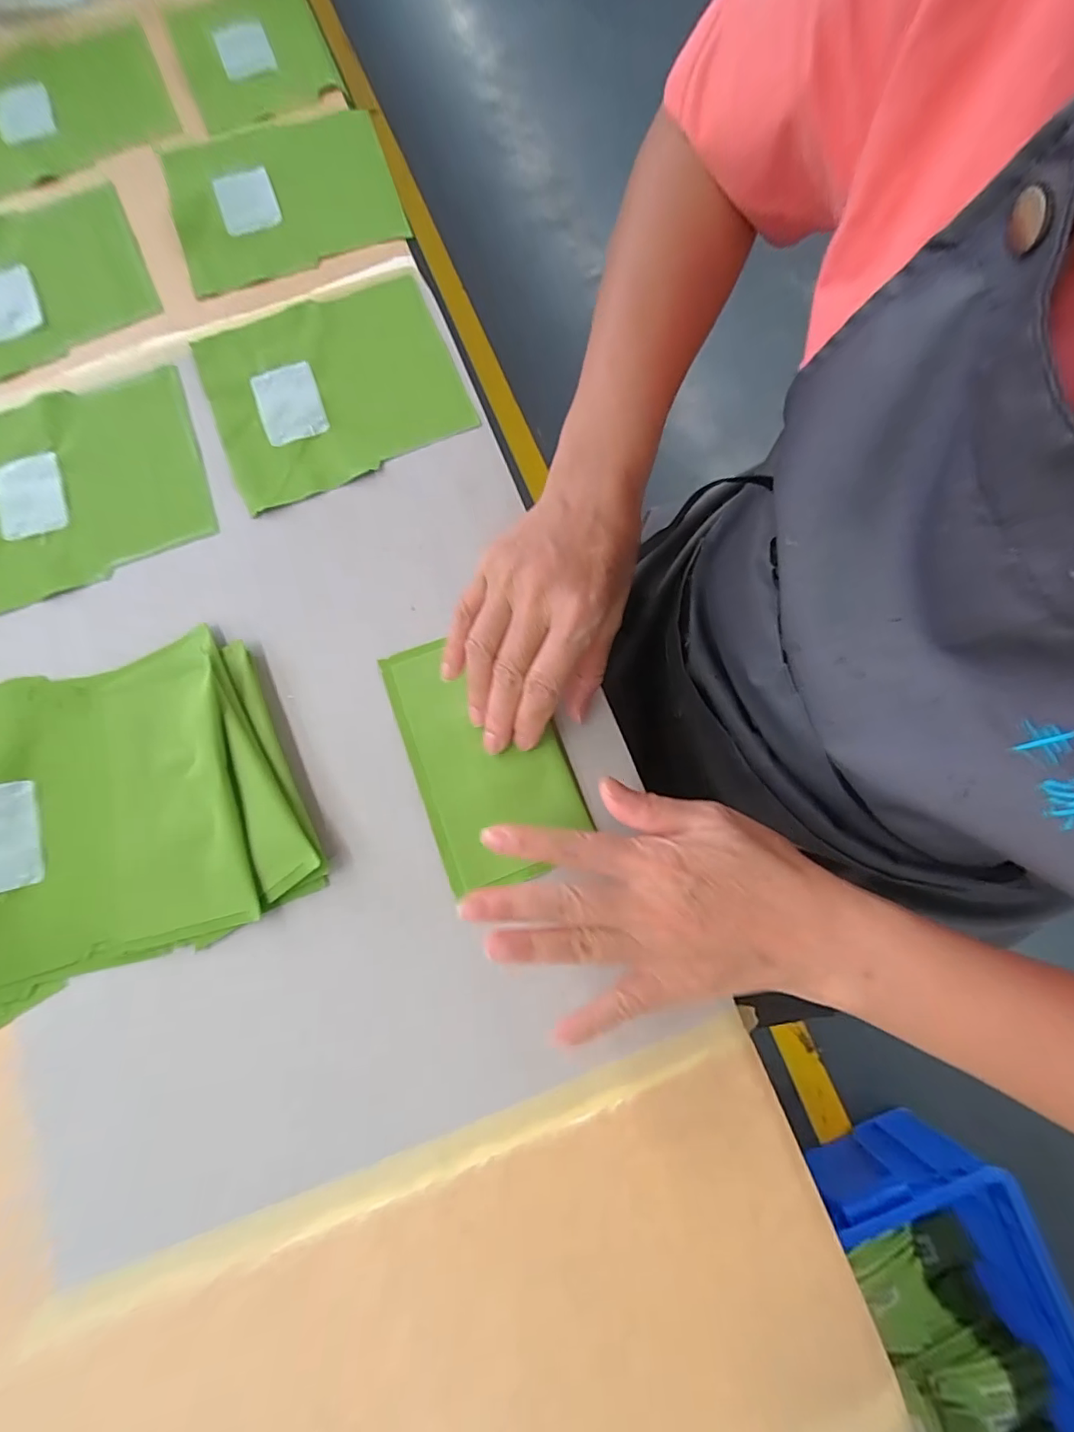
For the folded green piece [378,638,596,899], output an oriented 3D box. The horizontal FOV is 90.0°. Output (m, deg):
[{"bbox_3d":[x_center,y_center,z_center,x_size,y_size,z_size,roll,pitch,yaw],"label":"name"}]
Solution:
[{"bbox_3d":[-0.032,0.020,0.316,0.085,0.007,0.148,-21,78,-4],"label":"folded green piece"}]

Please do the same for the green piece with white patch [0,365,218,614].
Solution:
[{"bbox_3d":[-0.311,-0.158,0.359,0.164,0.008,0.148,-19,78,-4],"label":"green piece with white patch"}]

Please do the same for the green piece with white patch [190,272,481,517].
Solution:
[{"bbox_3d":[-0.142,-0.233,0.373,0.164,0.010,0.149,-22,78,-5],"label":"green piece with white patch"}]

